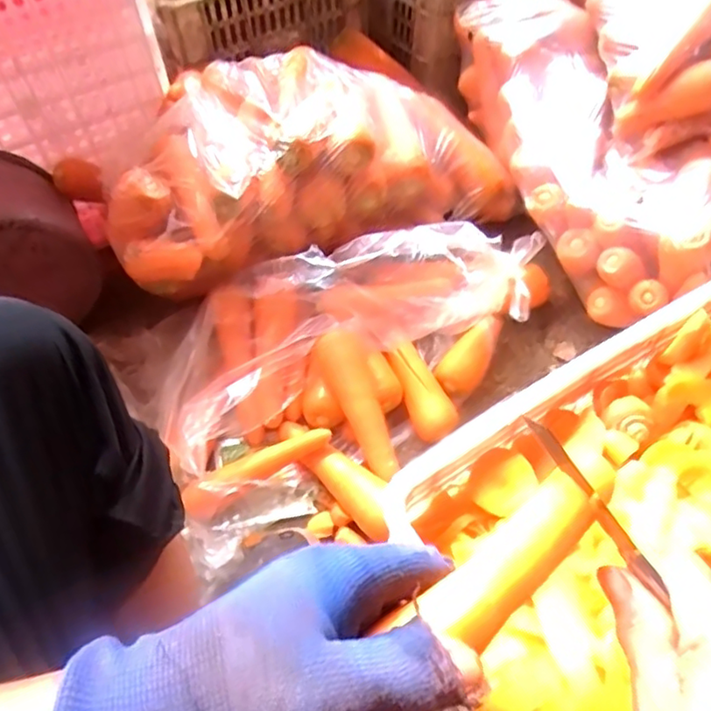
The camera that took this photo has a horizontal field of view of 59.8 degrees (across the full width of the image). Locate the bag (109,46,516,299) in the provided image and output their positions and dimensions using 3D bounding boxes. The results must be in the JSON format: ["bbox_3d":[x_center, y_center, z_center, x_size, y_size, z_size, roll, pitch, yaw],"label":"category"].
[{"bbox_3d":[-0.063,-0.257,0.825,0.539,0.174,0.241,-17,59,-10],"label":"bag"}]

